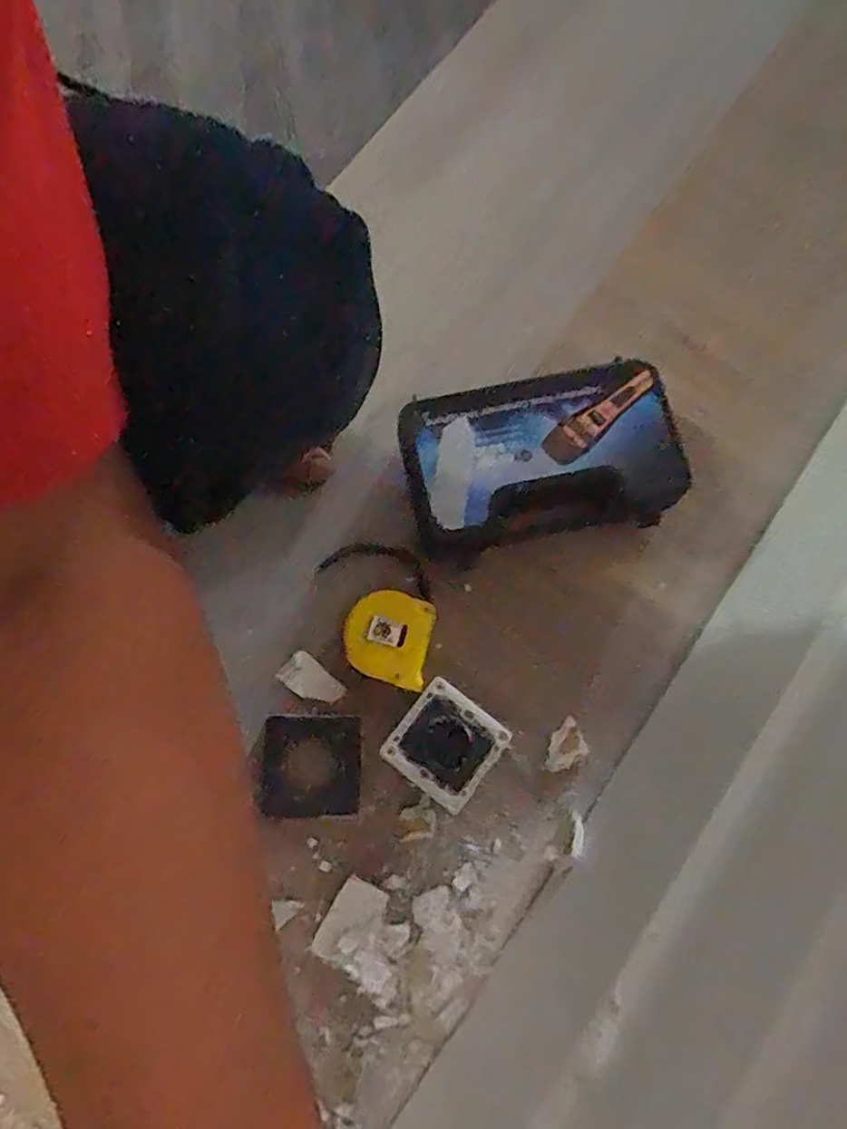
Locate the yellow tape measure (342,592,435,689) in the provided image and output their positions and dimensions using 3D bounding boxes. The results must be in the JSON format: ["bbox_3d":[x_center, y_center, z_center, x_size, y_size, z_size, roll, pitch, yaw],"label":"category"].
[{"bbox_3d":[-0.032,0.066,0.539,0.074,0.038,0.076,12,77,2],"label":"yellow tape measure"}]

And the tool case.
[{"bbox_3d":[0.110,-0.095,0.564,0.247,0.071,0.142,-11,78,-3],"label":"tool case"}]

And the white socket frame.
[{"bbox_3d":[0.019,0.155,0.523,0.081,0.034,0.083,37,79,7],"label":"white socket frame"}]

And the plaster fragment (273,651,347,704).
[{"bbox_3d":[-0.102,0.106,0.548,0.058,0.006,0.033,37,79,7],"label":"plaster fragment"}]

